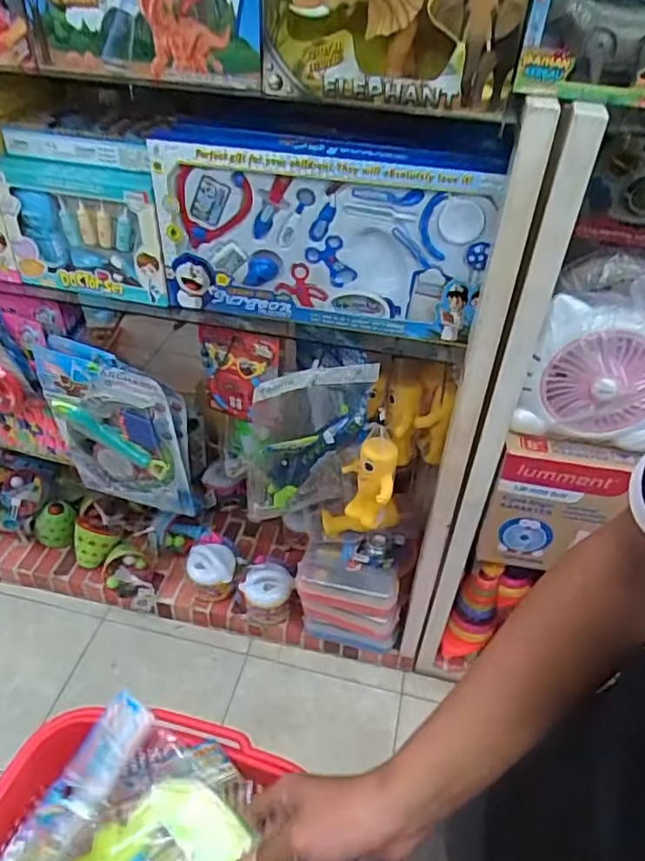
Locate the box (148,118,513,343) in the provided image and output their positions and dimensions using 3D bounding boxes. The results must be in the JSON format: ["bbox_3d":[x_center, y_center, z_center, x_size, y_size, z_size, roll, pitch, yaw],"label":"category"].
[{"bbox_3d":[0.004,-0.310,0.939,0.485,0.283,0.126,13,42,11],"label":"box"}]

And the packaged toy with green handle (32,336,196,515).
[{"bbox_3d":[-0.419,0.005,1.253,0.309,0.371,0.056,15,42,13],"label":"packaged toy with green handle"}]

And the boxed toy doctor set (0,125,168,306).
[{"bbox_3d":[-0.379,-0.344,1.002,0.265,0.234,0.074,10,41,8],"label":"boxed toy doctor set"}]

